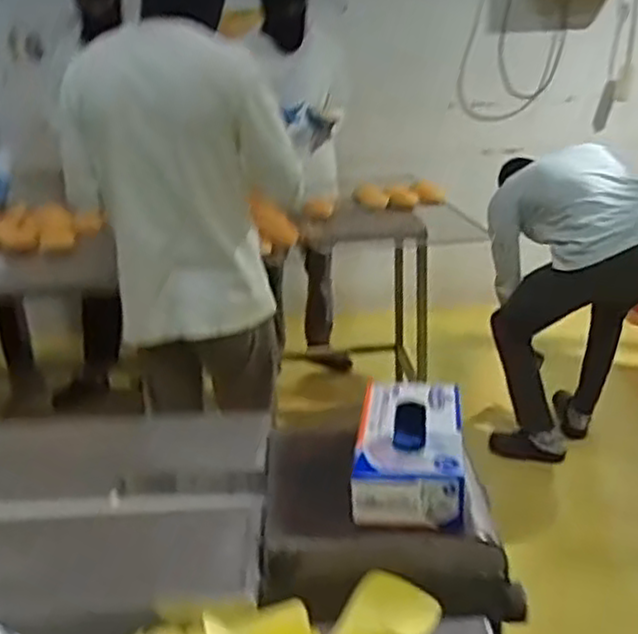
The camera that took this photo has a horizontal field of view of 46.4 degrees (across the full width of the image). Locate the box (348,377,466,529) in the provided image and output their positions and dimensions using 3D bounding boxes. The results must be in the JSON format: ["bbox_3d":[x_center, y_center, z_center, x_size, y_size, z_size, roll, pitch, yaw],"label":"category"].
[{"bbox_3d":[0.116,0.165,0.939,0.129,0.075,0.216,0,21,8],"label":"box"}]

